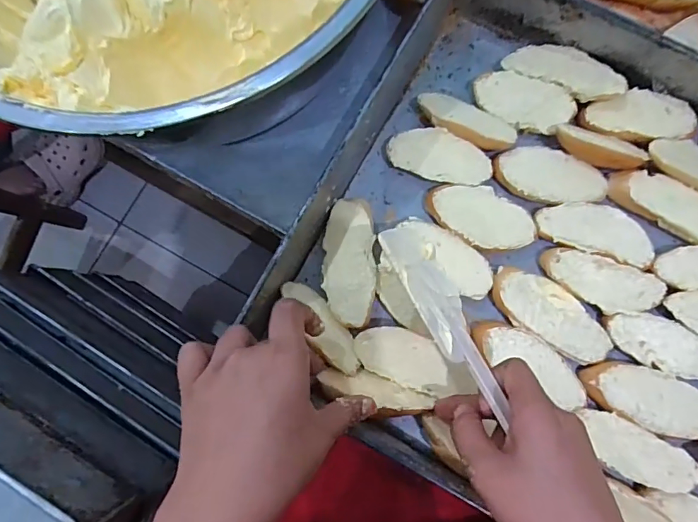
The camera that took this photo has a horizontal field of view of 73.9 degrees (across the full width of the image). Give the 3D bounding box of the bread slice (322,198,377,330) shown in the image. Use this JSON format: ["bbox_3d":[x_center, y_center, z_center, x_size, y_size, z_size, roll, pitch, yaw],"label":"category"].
[{"bbox_3d":[0.001,0.001,0.378,0.041,0.021,0.101,0,81,3],"label":"bread slice"}]

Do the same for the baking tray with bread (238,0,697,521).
[{"bbox_3d":[0.269,0.054,0.340,0.607,0.064,0.367,29,85,8],"label":"baking tray with bread"}]

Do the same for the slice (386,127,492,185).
[{"bbox_3d":[0.076,-0.088,0.389,0.084,0.015,0.041,11,81,5],"label":"slice"}]

